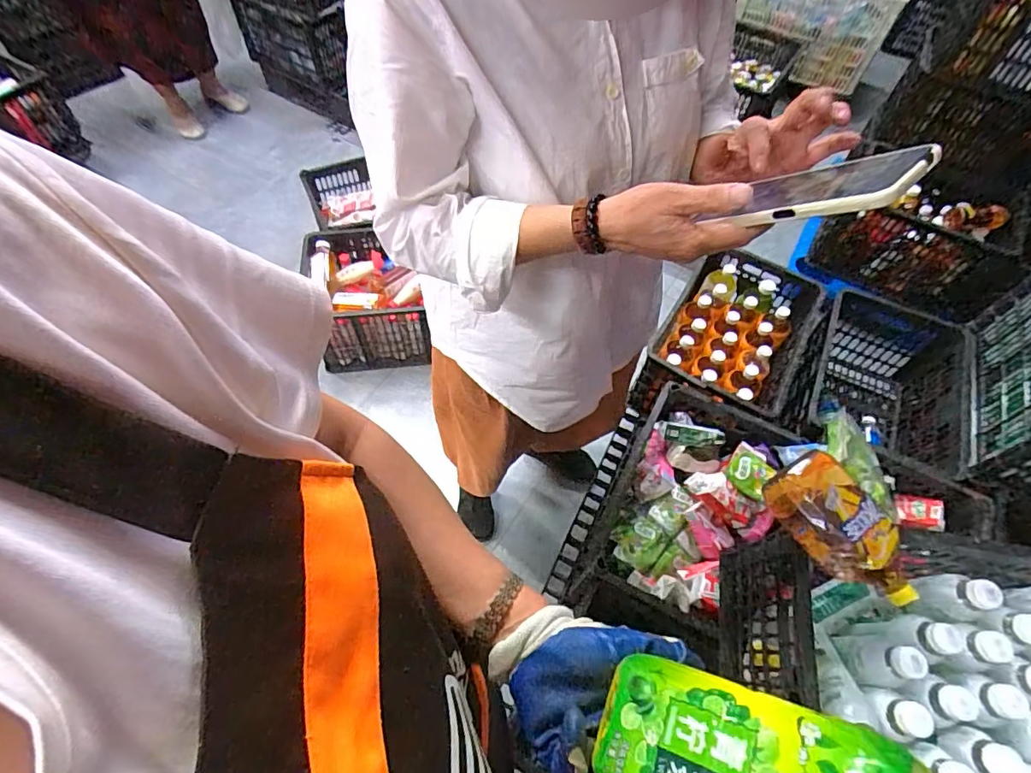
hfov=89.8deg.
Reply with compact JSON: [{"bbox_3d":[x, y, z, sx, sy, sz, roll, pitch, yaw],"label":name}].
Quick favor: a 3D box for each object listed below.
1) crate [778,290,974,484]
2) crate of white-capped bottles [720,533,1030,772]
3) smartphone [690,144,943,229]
[{"bbox_3d":[0.925,0.035,1.372,0.380,0.278,0.510,27,61,13],"label":"crate"},{"bbox_3d":[0.592,0.421,0.749,0.468,0.237,0.343,10,59,3],"label":"crate of white-capped bottles"},{"bbox_3d":[0.219,-0.145,0.394,0.151,0.017,0.064,2,46,48],"label":"smartphone"}]

